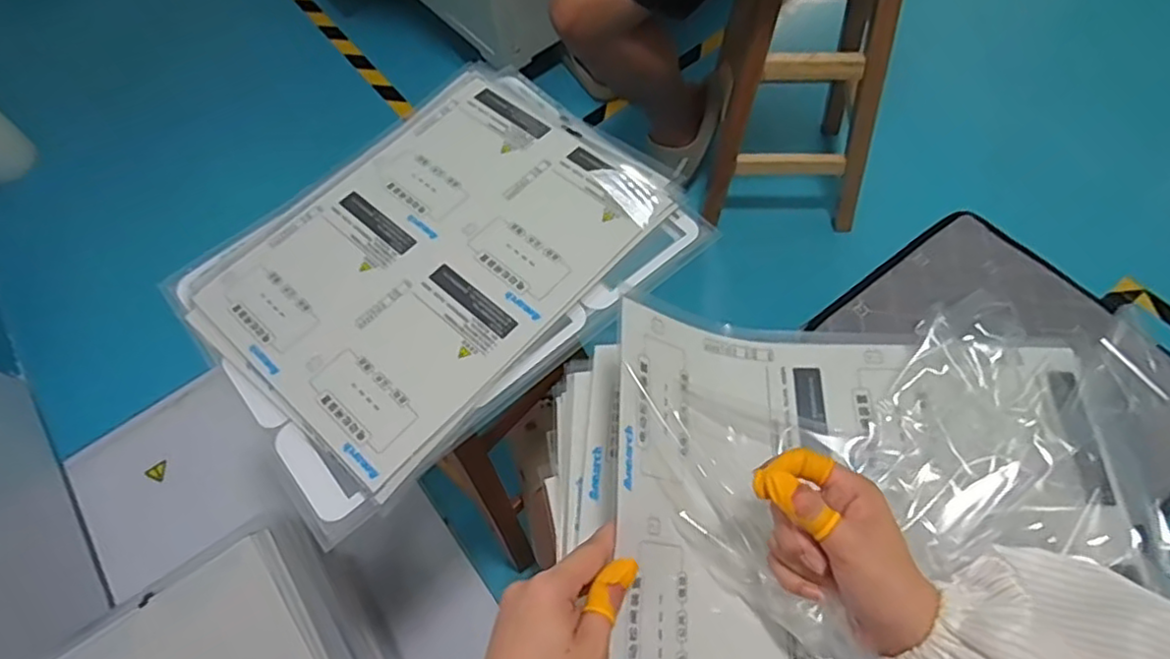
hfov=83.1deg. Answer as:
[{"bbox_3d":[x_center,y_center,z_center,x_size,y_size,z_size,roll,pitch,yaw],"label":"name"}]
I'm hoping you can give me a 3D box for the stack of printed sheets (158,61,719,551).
[{"bbox_3d":[-0.142,-0.073,0.629,0.427,0.021,0.330,-38,65,-16],"label":"stack of printed sheets"}]

